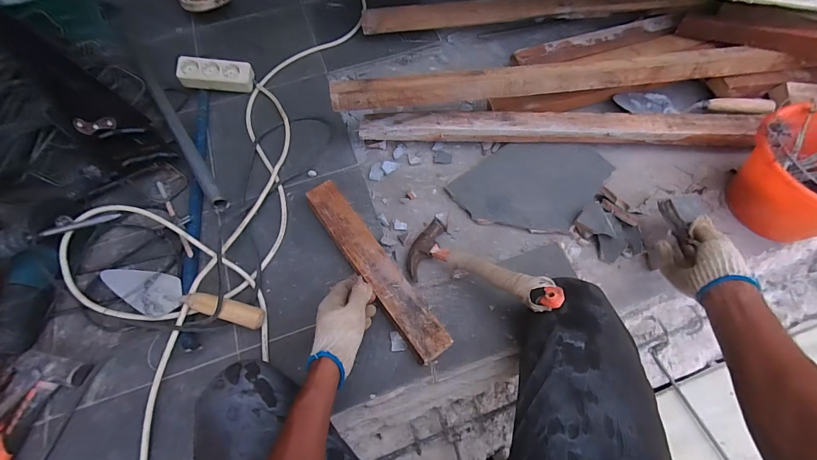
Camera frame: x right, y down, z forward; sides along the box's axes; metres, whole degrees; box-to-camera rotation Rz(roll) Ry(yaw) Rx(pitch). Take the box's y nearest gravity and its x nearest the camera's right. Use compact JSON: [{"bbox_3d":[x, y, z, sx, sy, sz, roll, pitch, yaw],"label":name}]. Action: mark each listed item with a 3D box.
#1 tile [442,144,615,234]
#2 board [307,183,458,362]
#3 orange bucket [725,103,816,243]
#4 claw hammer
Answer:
[{"bbox_3d":[0.244,-0.090,0.761,0.302,0.019,0.195,3,69,10],"label":"tile"},{"bbox_3d":[-0.064,0.057,0.649,0.060,0.015,0.372,-34,68,-13],"label":"board"},{"bbox_3d":[0.709,-0.090,0.666,0.230,0.166,0.230,-1,63,2],"label":"orange bucket"},{"bbox_3d":[0.115,0.065,0.618,0.285,0.031,0.114,21,64,45],"label":"claw hammer"}]

